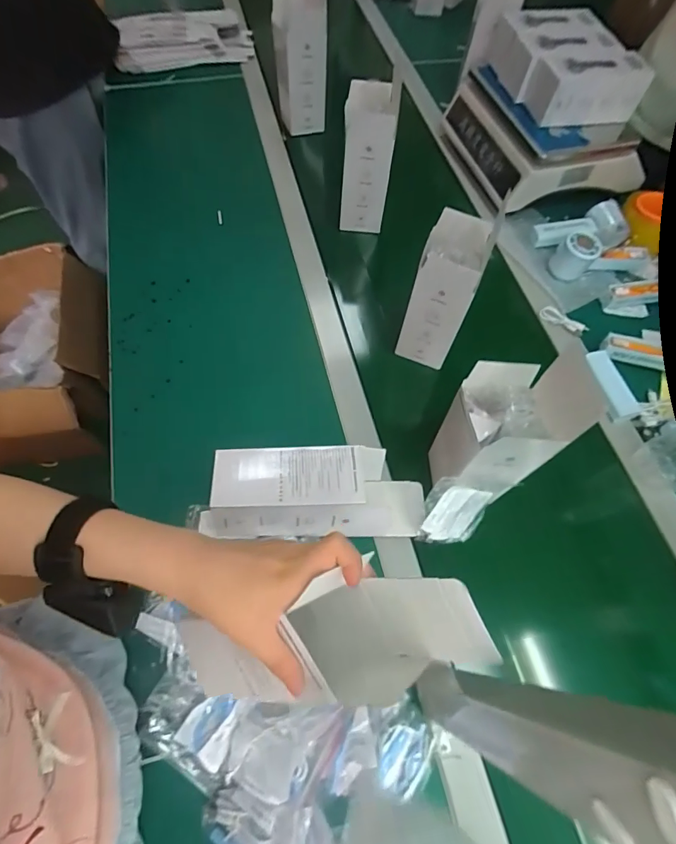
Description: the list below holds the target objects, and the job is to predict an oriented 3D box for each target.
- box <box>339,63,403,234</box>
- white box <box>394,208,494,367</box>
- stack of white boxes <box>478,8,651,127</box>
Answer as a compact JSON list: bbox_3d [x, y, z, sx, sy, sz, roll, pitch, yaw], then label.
[{"bbox_3d":[0.050,-0.419,0.694,0.079,0.186,0.098,7,63,5],"label":"box"},{"bbox_3d":[0.131,-0.163,0.568,0.085,0.175,0.098,19,65,10],"label":"white box"},{"bbox_3d":[0.389,-0.627,0.754,0.181,0.072,0.254,-8,63,-3],"label":"stack of white boxes"}]

